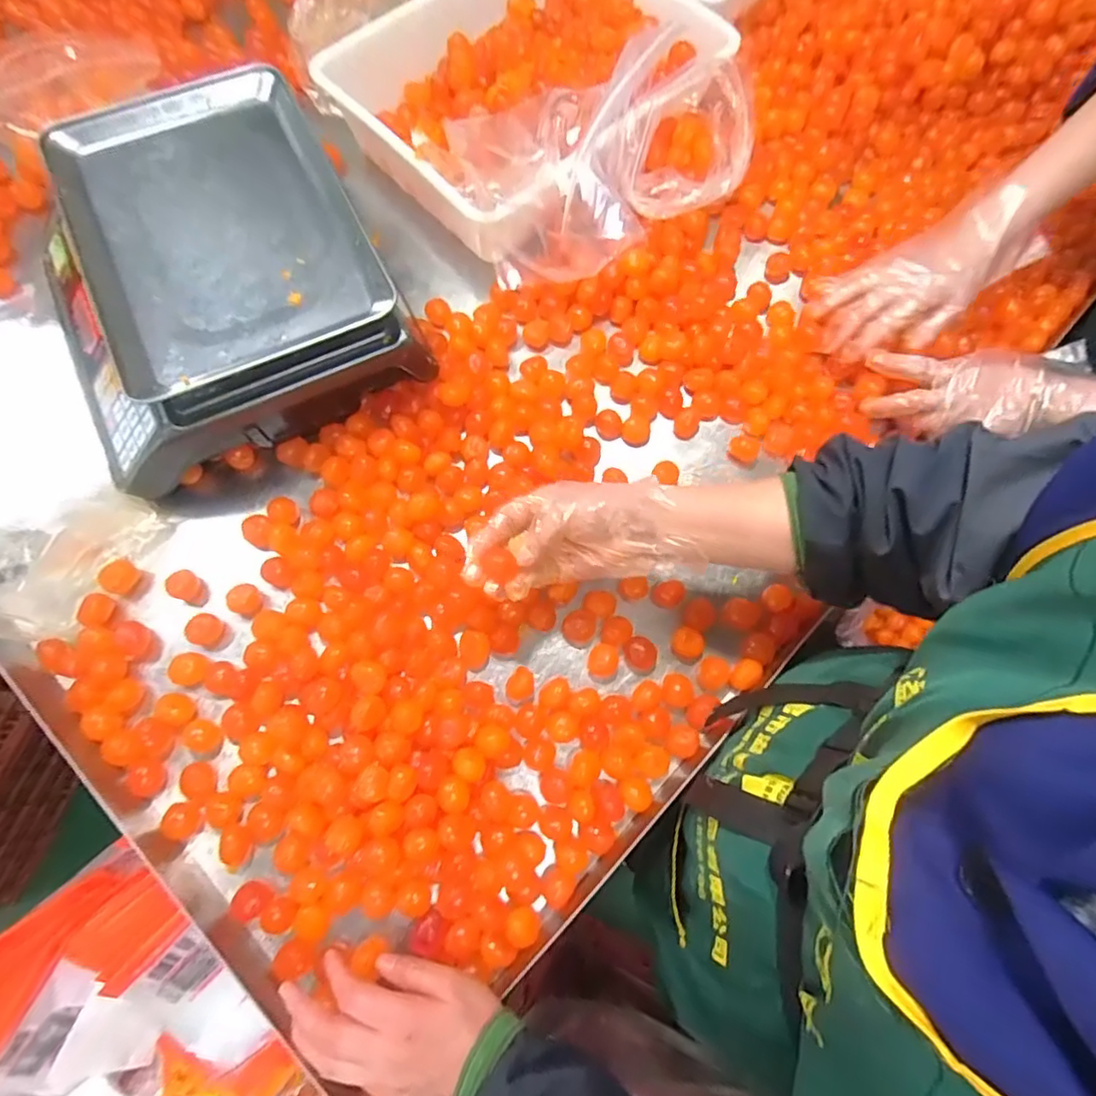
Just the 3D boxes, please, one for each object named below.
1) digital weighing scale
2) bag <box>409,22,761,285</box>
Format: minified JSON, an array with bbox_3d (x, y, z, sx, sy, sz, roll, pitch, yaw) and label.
[{"bbox_3d":[-0.336,-0.268,0.574,0.324,0.115,0.333,-26,76,-9],"label":"digital weighing scale"},{"bbox_3d":[0.061,-0.463,0.644,0.385,0.140,0.246,-29,76,-10],"label":"bag"}]

